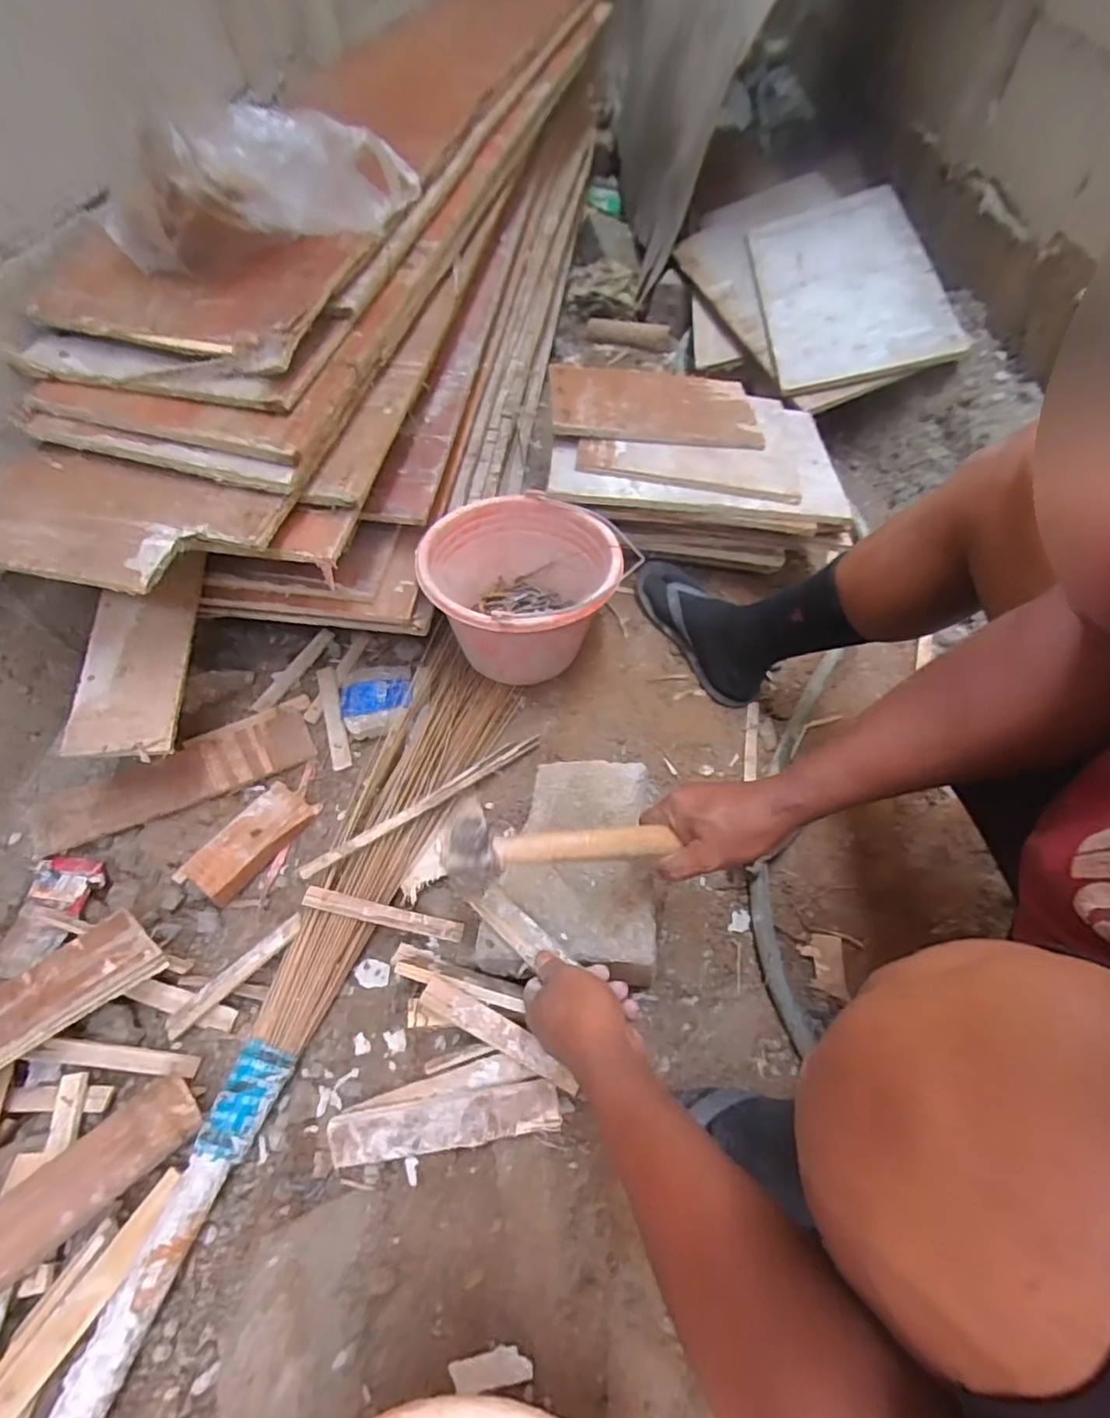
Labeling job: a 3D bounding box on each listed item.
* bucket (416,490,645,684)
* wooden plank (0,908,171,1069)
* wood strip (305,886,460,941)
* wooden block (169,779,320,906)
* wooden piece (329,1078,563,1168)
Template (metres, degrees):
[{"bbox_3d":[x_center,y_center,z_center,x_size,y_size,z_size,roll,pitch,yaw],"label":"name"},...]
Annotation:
[{"bbox_3d":[-0.040,-0.147,0.825,0.243,0.179,0.232,-1,56,1],"label":"bucket"},{"bbox_3d":[-0.511,0.294,0.528,0.088,0.024,0.298,21,40,34],"label":"wooden plank"},{"bbox_3d":[-0.176,0.213,0.635,0.163,0.009,0.020,17,57,-8],"label":"wood strip"},{"bbox_3d":[-0.358,0.150,0.716,0.068,0.037,0.153,29,62,19],"label":"wooden block"},{"bbox_3d":[-0.096,0.358,0.531,0.200,0.013,0.041,-12,79,4],"label":"wooden piece"}]

